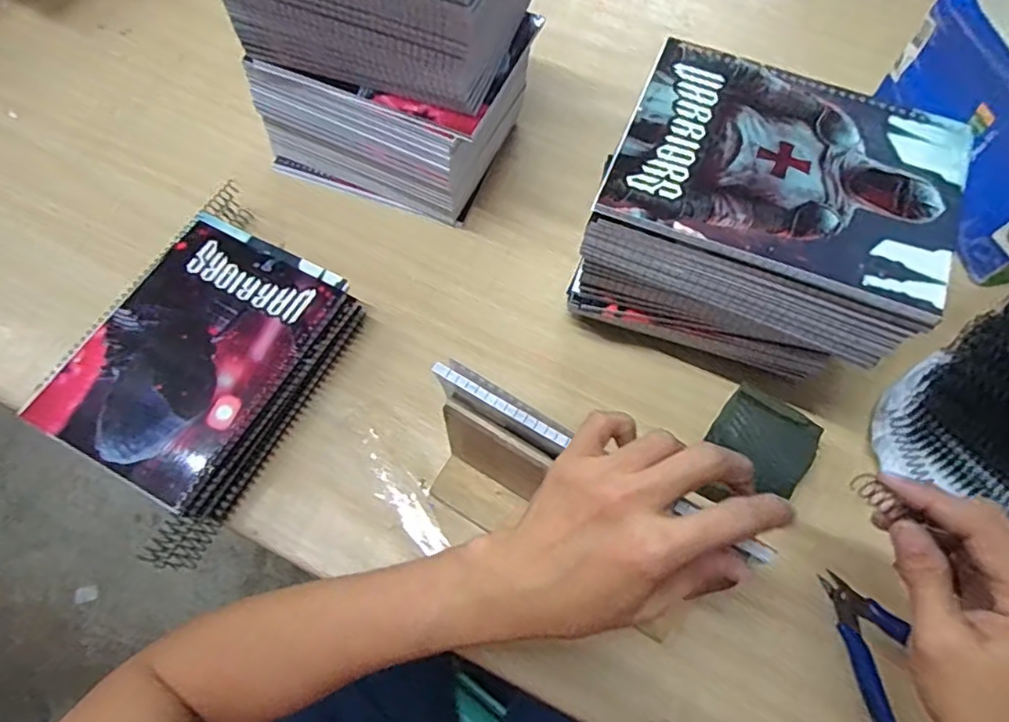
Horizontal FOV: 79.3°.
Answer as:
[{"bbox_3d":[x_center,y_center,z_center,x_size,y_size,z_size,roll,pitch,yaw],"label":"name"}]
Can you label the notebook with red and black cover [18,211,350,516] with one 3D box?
[{"bbox_3d":[-0.232,-0.011,0.457,0.147,0.011,0.202,25,67,12],"label":"notebook with red and black cover"}]

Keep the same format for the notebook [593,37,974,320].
[{"bbox_3d":[0.170,-0.117,0.363,0.193,0.009,0.141,20,66,10],"label":"notebook"}]

